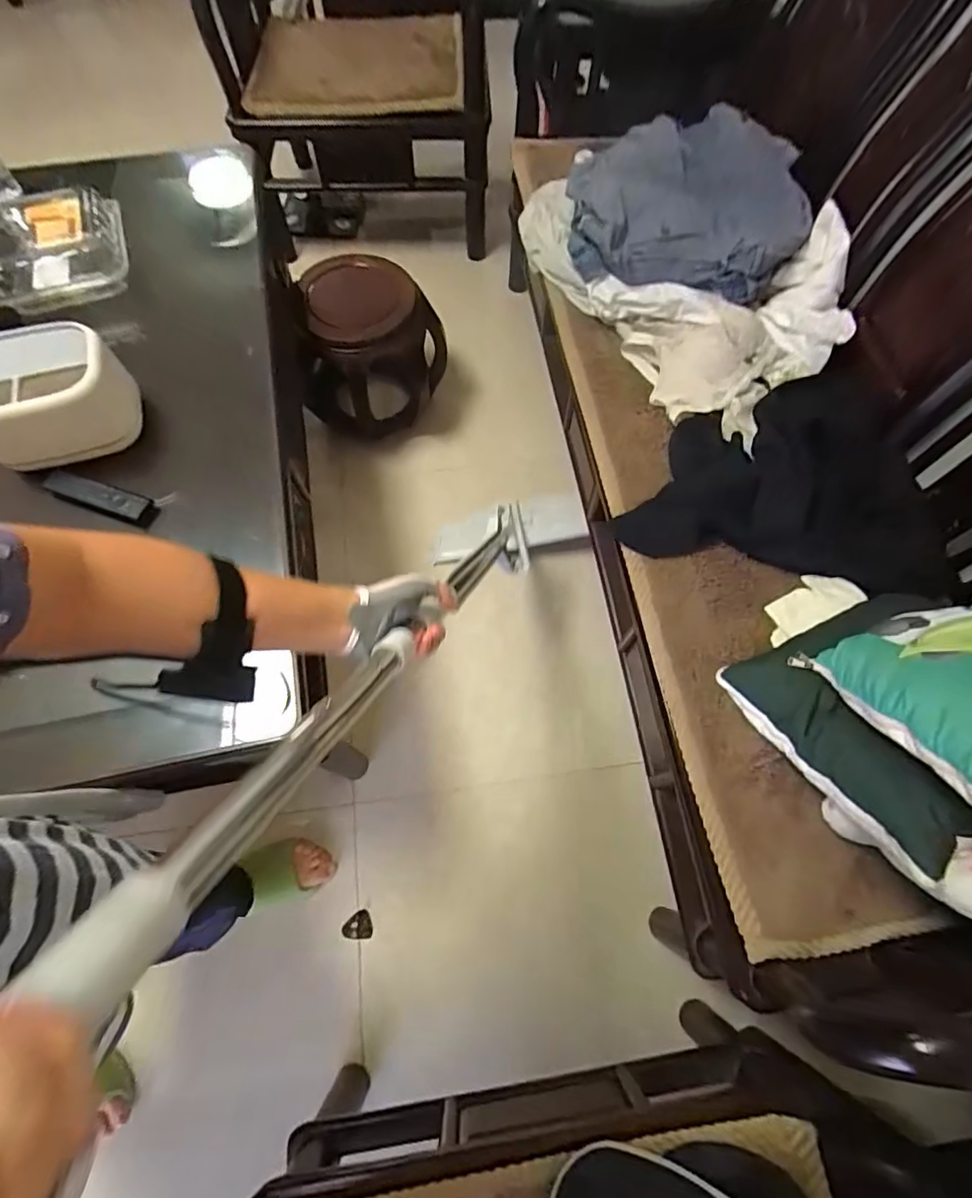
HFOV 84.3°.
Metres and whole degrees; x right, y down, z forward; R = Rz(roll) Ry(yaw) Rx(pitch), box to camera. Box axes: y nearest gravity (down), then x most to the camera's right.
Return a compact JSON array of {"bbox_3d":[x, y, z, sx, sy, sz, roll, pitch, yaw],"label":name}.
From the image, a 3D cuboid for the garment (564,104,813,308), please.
[{"bbox_3d":[0.379,-0.761,1.019,0.438,0.132,0.355,14,67,9],"label":"garment"}]

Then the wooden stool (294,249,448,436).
[{"bbox_3d":[-0.288,-0.659,1.397,0.366,0.342,0.341,1,65,3],"label":"wooden stool"}]

